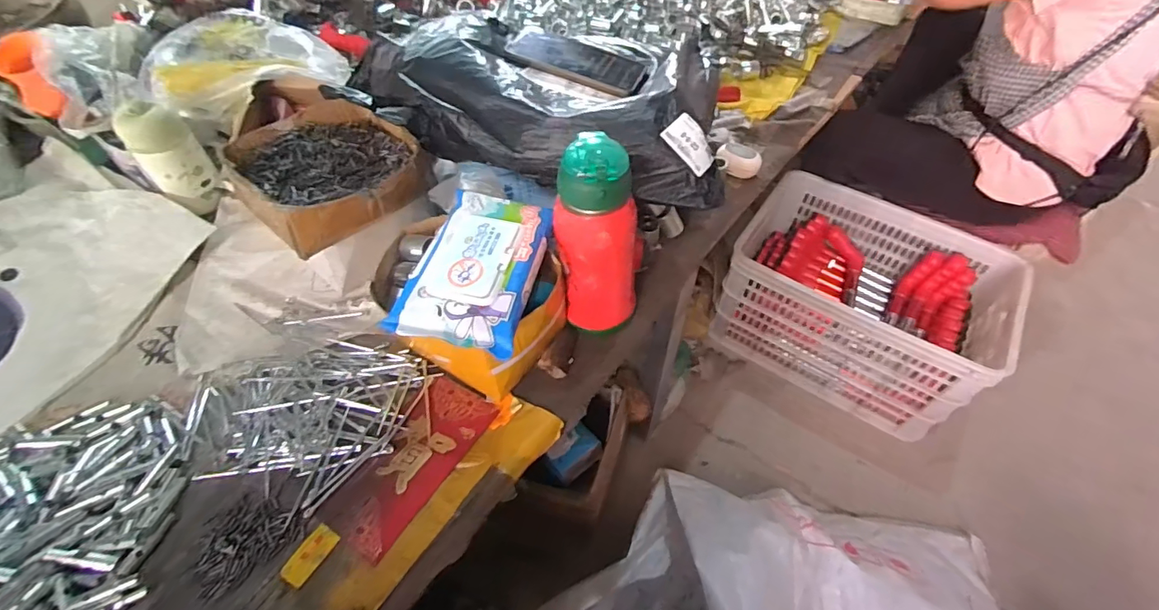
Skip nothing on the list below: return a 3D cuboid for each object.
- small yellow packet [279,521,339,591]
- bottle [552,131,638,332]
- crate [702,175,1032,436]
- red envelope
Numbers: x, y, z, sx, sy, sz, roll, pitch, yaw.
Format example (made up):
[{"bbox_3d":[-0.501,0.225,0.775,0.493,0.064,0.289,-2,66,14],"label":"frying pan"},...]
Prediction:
[{"bbox_3d":[-0.221,0.204,0.417,0.023,0.004,0.045,24,56,17],"label":"small yellow packet"},{"bbox_3d":[0.017,-0.066,0.497,0.080,0.187,0.078,4,52,3],"label":"bottle"},{"bbox_3d":[0.612,-0.019,1.132,0.508,0.250,0.413,28,57,20],"label":"crate"},{"bbox_3d":[-0.151,0.142,0.467,0.072,0.005,0.160,25,56,18],"label":"red envelope"}]

